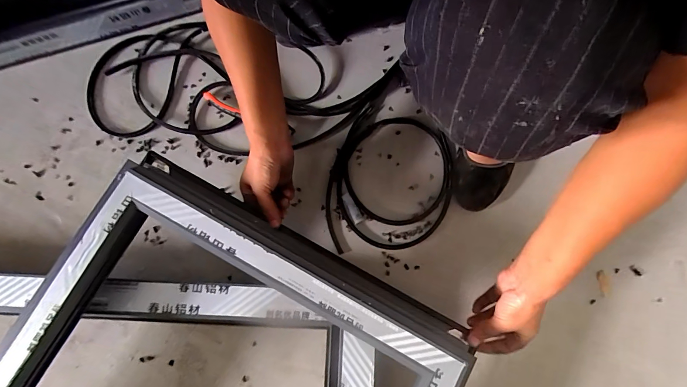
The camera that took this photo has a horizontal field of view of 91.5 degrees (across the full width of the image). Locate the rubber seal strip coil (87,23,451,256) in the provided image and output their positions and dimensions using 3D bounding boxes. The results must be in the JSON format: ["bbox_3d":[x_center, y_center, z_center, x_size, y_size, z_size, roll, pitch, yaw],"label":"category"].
[{"bbox_3d":[-0.121,-0.146,0.603,0.681,0.024,0.321,27,81,4],"label":"rubber seal strip coil"}]

